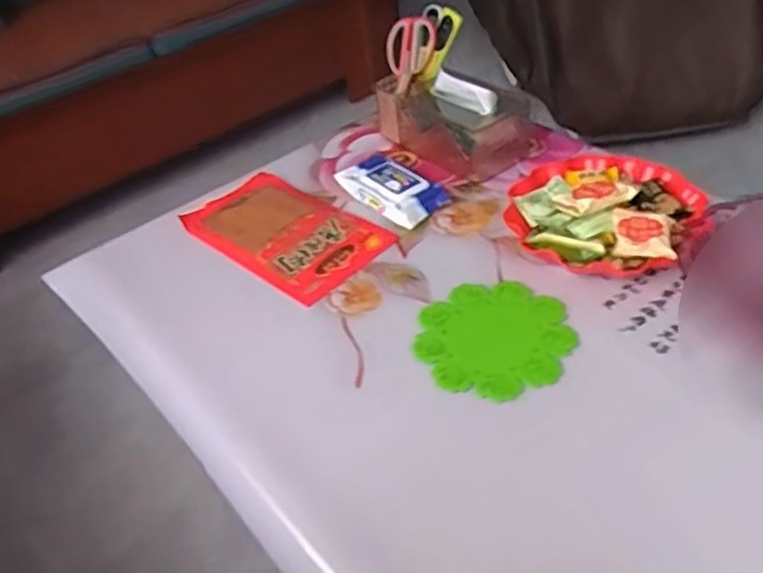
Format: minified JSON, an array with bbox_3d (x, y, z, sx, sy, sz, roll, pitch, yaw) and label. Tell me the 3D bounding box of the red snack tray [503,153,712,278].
[{"bbox_3d":[0.276,-0.097,0.869,0.221,0.054,0.205,8,44,18],"label":"red snack tray"}]

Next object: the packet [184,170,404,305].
[{"bbox_3d":[-0.140,-0.079,0.954,0.283,0.022,0.167,30,54,35],"label":"packet"}]

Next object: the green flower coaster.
[{"bbox_3d":[0.123,0.054,0.773,0.167,0.011,0.160,-9,39,-2],"label":"green flower coaster"}]

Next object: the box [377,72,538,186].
[{"bbox_3d":[0.103,-0.256,1.043,0.128,0.106,0.233,-30,46,-23],"label":"box"}]

